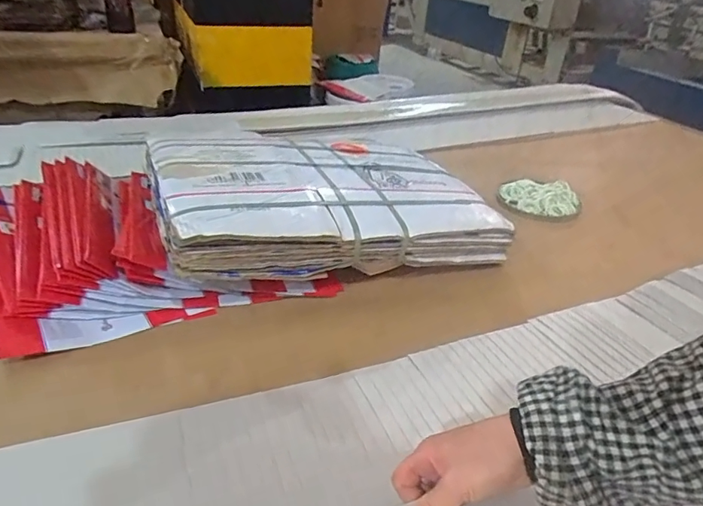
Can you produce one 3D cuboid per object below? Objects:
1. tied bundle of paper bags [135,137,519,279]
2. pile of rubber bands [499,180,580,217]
[{"bbox_3d":[-0.039,-0.088,0.803,0.503,0.121,0.348,-9,34,-22],"label":"tied bundle of paper bags"},{"bbox_3d":[0.387,-0.113,0.999,0.145,0.031,0.115,0,32,-9],"label":"pile of rubber bands"}]

